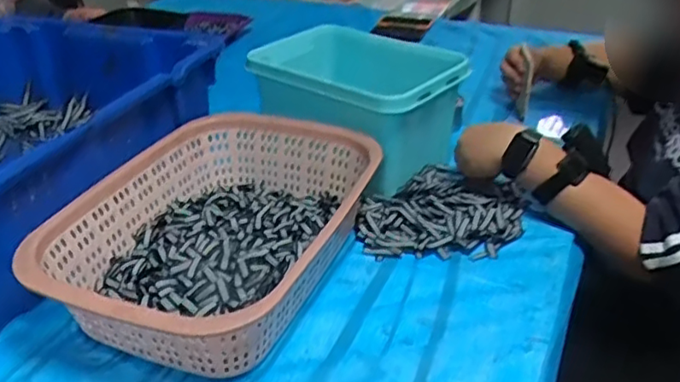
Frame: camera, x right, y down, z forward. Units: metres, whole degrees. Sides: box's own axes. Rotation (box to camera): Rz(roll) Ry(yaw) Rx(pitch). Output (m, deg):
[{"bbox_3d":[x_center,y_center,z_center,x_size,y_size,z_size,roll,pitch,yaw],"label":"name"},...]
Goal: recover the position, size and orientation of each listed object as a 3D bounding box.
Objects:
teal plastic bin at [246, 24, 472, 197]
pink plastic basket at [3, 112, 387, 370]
[{"bbox_3d":[0.033,-0.124,0.875,0.203,0.171,0.278,-26,39,-37],"label":"teal plastic bin"},{"bbox_3d":[-0.140,0.045,0.680,0.278,0.104,0.367,16,36,25],"label":"pink plastic basket"}]

